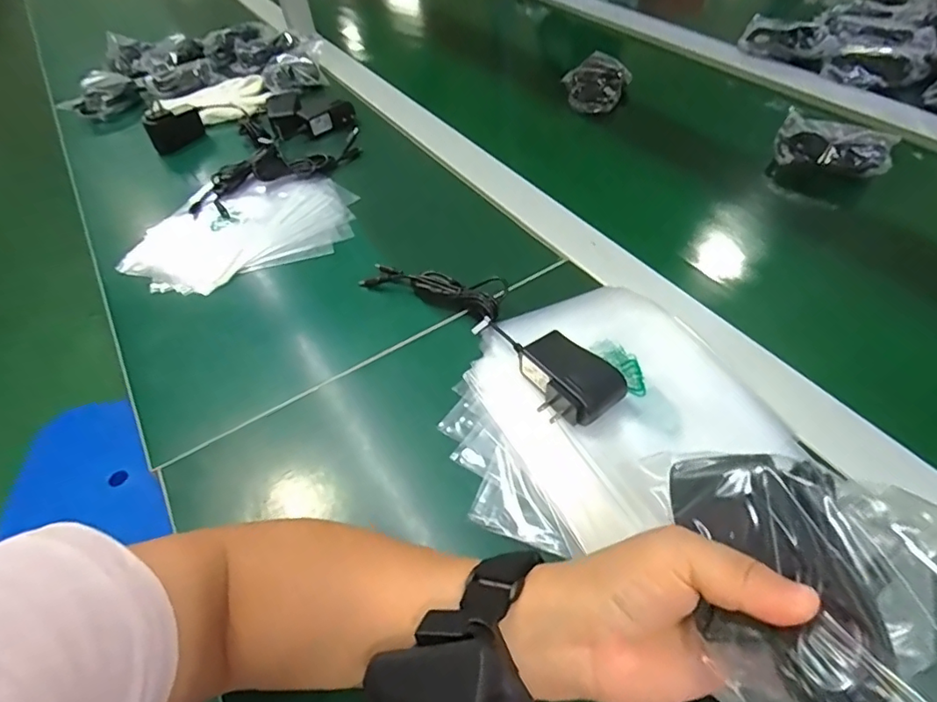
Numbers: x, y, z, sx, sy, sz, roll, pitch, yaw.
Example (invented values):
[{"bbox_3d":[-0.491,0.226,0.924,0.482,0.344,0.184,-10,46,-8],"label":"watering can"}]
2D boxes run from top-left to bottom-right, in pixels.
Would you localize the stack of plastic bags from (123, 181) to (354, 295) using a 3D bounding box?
[{"bbox_3d":[-0.252,-0.139,0.608,0.240,0.014,0.168,-24,52,-14],"label":"stack of plastic bags"}]

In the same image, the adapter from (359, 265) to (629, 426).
[{"bbox_3d":[0.010,-0.028,0.456,0.079,0.043,0.267,-34,55,-21],"label":"adapter"}]

